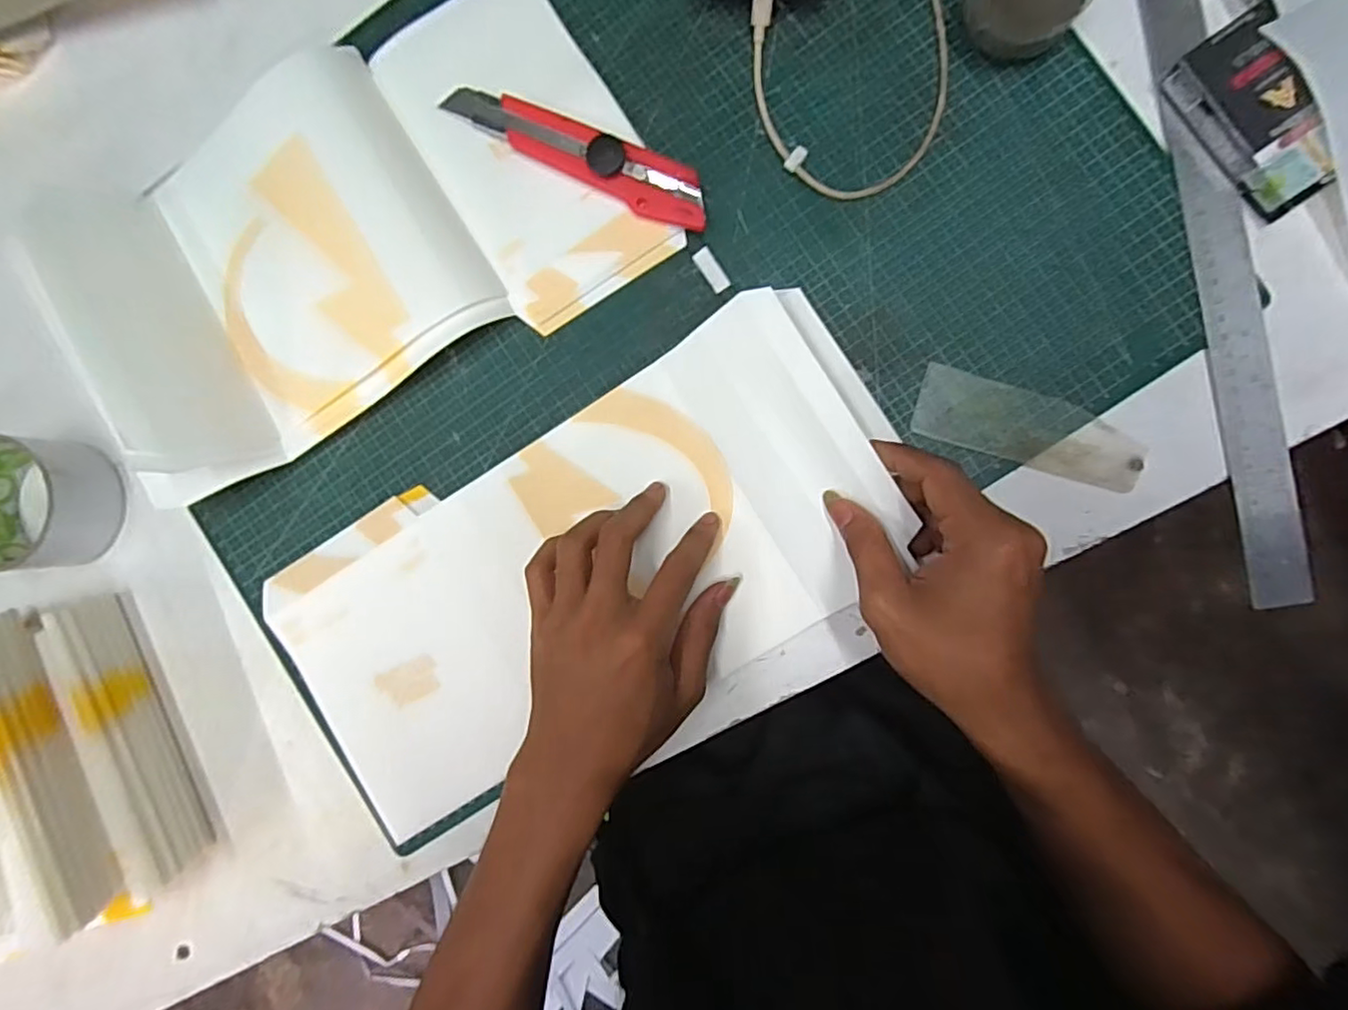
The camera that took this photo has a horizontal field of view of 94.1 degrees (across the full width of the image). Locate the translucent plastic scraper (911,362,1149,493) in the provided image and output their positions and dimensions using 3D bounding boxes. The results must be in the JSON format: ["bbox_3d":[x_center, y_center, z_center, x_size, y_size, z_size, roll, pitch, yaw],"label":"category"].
[{"bbox_3d":[0.198,-0.042,0.348,0.123,0.004,0.040,18,91,6],"label":"translucent plastic scraper"}]

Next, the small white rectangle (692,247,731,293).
[{"bbox_3d":[0.022,-0.139,0.370,0.011,0.004,0.029,-33,86,5],"label":"small white rectangle"}]

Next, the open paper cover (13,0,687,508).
[{"bbox_3d":[-0.192,-0.165,0.354,0.335,0.069,0.211,-26,87,5],"label":"open paper cover"}]

